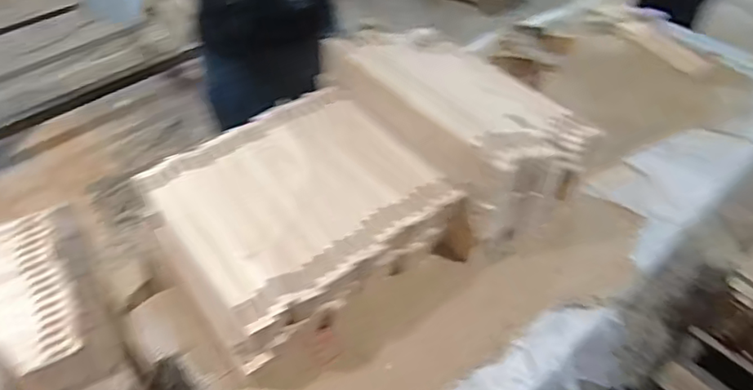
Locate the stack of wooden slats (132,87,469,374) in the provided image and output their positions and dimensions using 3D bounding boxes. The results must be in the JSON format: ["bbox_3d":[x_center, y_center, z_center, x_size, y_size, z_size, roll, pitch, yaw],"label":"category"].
[{"bbox_3d":[-0.132,0.020,0.961,0.415,0.126,0.366,-30,52,-25],"label":"stack of wooden slats"}]

